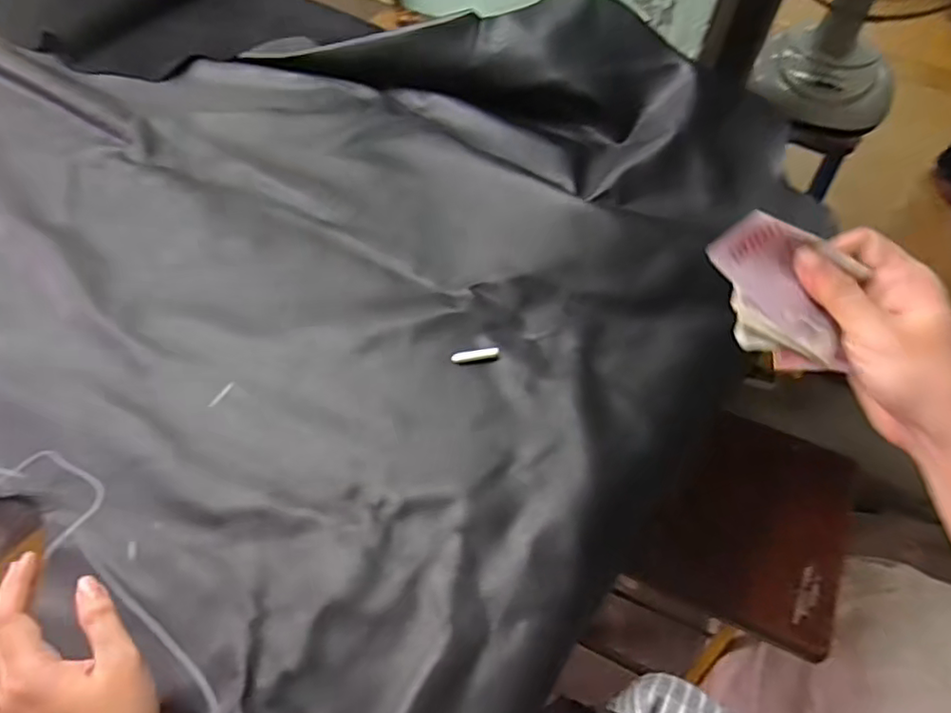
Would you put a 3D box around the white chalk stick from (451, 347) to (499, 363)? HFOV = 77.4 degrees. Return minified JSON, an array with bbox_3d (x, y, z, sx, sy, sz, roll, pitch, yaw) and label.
[{"bbox_3d":[0.000,-0.001,0.596,0.047,0.011,0.010,-5,57,-5],"label":"white chalk stick"}]

